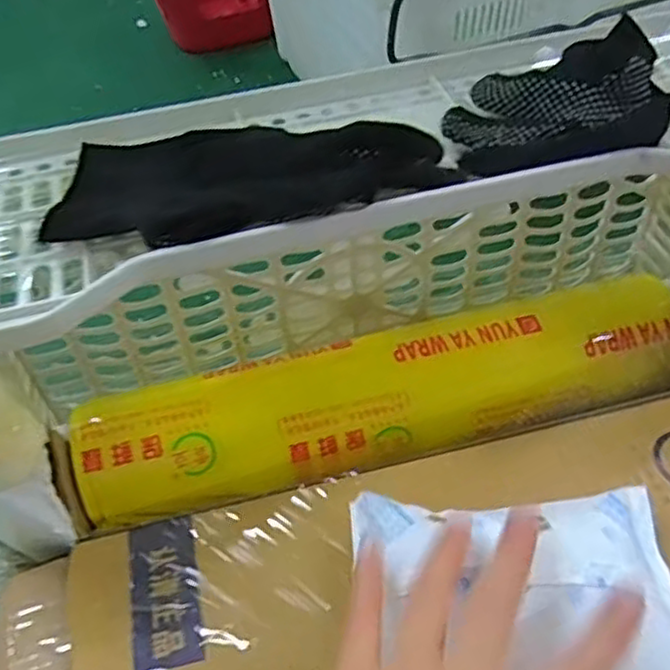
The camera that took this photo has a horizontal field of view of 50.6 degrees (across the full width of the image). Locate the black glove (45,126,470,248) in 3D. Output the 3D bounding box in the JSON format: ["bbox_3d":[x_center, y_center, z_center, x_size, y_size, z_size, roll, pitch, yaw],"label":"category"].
[{"bbox_3d":[-0.042,-0.084,0.360,0.194,0.022,0.081,-5,48,1],"label":"black glove"}]

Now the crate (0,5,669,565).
[{"bbox_3d":[0.030,-0.032,0.439,0.507,0.211,0.202,-15,48,-7],"label":"crate"}]

